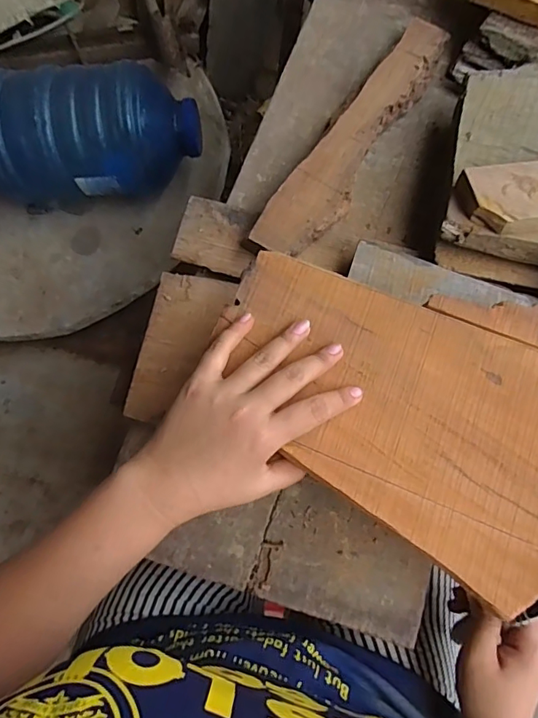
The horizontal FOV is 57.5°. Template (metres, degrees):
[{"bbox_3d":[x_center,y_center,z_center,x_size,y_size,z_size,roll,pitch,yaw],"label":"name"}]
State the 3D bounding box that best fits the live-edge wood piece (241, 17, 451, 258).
[{"bbox_3d":[0.095,-0.237,0.516,0.060,0.027,0.351,30,74,11],"label":"live-edge wood piece"}]

